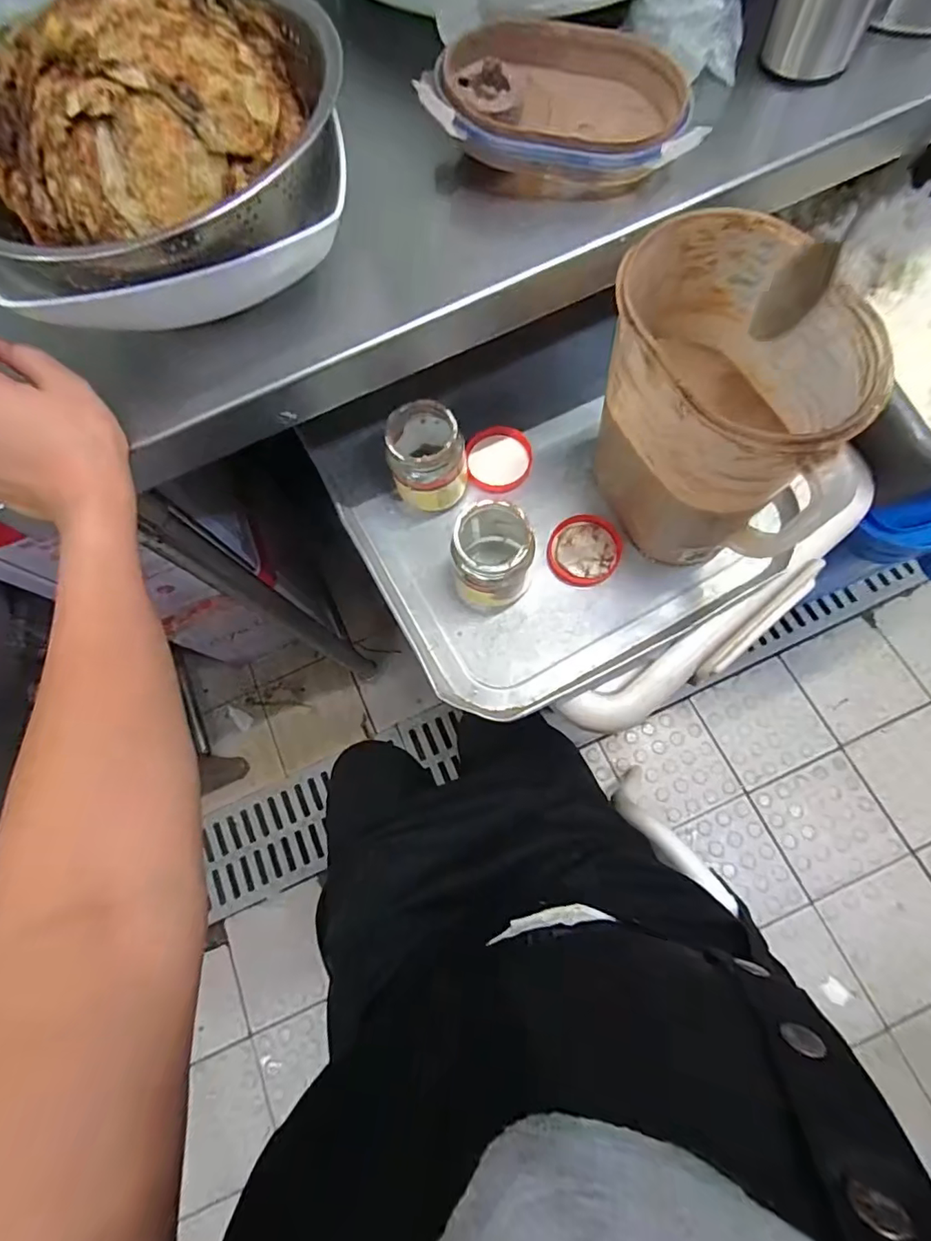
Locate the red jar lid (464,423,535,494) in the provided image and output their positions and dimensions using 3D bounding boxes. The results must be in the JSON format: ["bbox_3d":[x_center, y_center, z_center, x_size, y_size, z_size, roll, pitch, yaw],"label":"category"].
[{"bbox_3d":[0.033,-0.156,0.518,0.062,0.009,0.066,-10,73,3],"label":"red jar lid"}]

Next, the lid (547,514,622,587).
[{"bbox_3d":[0.108,-0.064,0.487,0.063,0.016,0.063,-2,73,6],"label":"lid"}]

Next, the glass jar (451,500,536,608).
[{"bbox_3d":[0.026,-0.054,0.455,0.065,0.091,0.073,14,76,10],"label":"glass jar"}]

